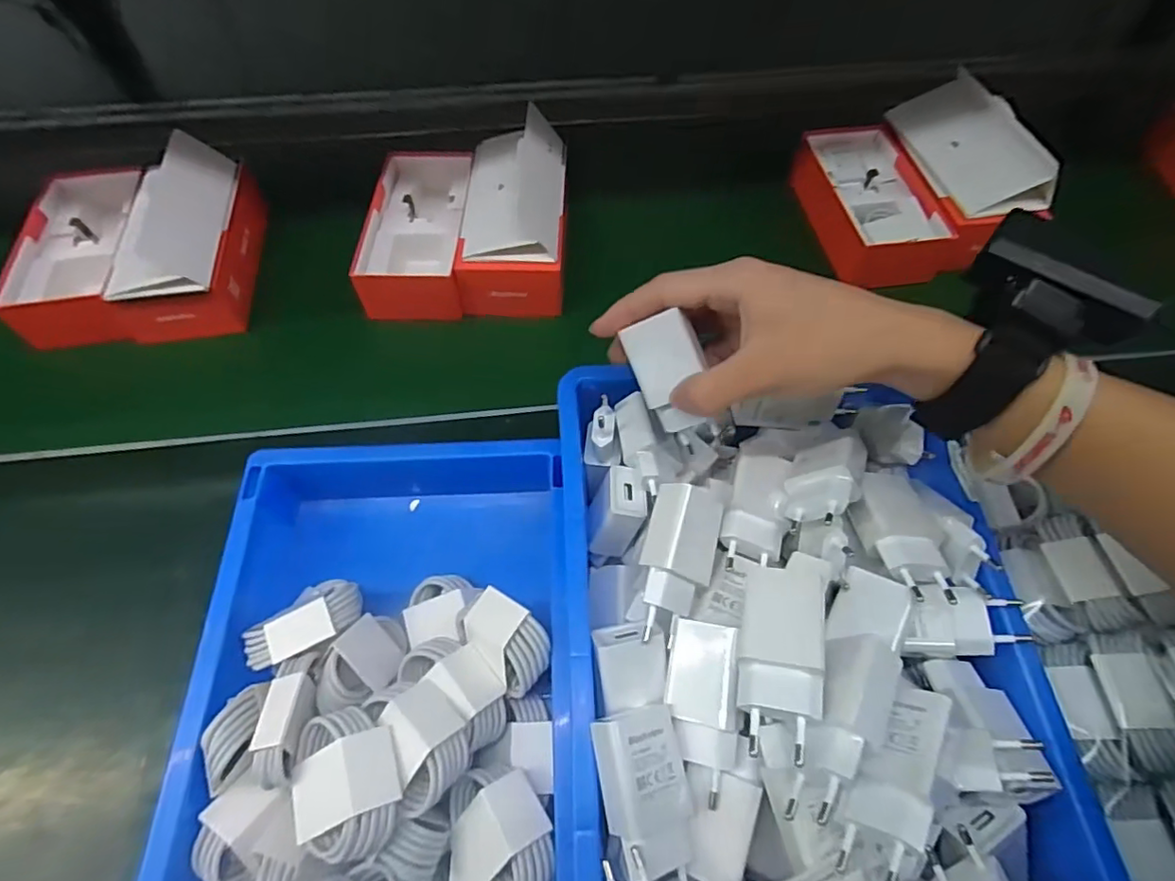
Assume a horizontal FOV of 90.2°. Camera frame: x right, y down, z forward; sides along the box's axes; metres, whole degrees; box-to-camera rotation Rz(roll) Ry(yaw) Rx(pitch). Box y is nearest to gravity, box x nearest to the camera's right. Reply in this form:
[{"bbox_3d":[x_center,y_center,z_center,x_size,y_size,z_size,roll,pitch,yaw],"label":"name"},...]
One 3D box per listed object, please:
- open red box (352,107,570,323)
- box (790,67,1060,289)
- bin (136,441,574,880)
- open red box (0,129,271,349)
[{"bbox_3d":[-0.112,-0.220,0.546,0.174,0.088,0.200,0,59,0],"label":"open red box"},{"bbox_3d":[0.307,-0.244,0.551,0.185,0.077,0.206,-15,60,-9],"label":"box"},{"bbox_3d":[-0.112,0.145,0.333,0.201,0.075,0.309,-1,59,-1],"label":"bin"},{"bbox_3d":[-0.411,-0.188,0.524,0.188,0.092,0.195,-6,59,-3],"label":"open red box"}]

